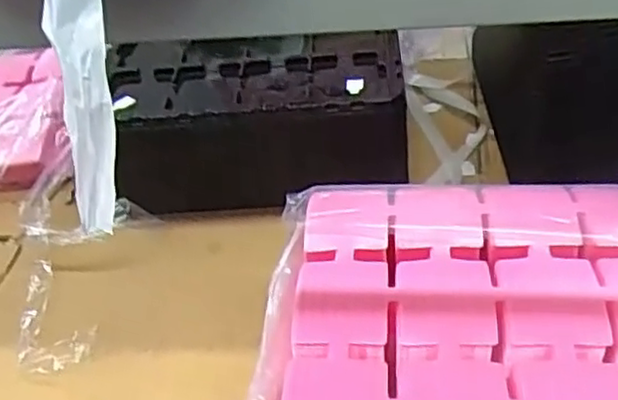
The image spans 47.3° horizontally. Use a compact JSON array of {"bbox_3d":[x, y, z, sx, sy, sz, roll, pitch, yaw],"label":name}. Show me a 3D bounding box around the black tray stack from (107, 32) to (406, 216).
[{"bbox_3d":[-0.061,-0.093,0.821,0.337,0.119,0.192,-3,40,5],"label":"black tray stack"}]

